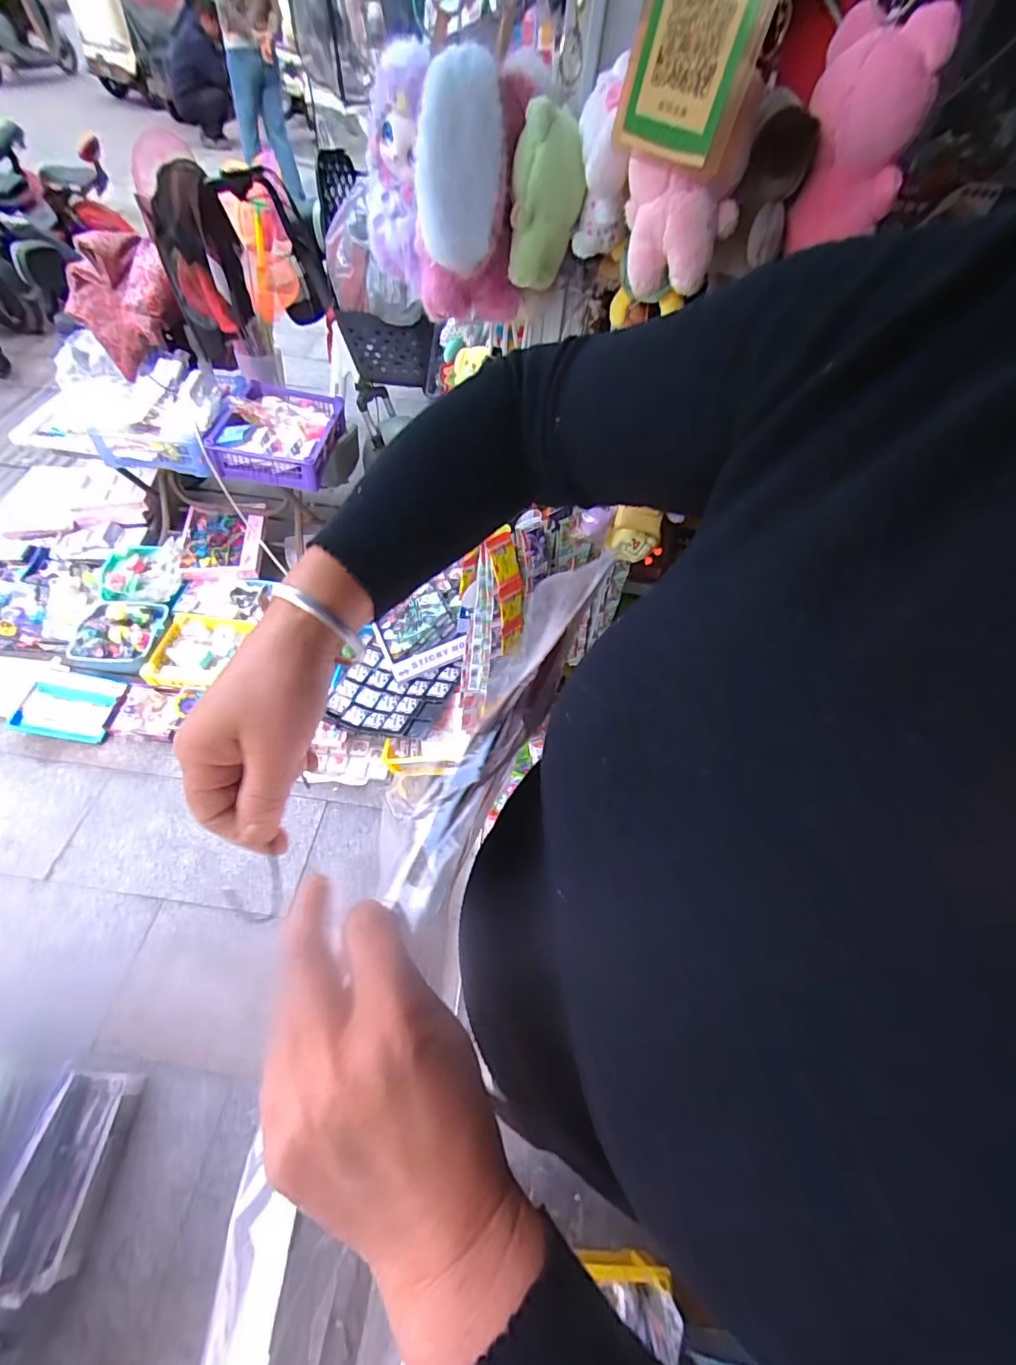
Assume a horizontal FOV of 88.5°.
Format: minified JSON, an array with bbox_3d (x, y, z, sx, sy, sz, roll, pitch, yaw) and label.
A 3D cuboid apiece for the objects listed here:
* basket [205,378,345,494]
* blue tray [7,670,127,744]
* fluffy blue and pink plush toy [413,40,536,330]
[{"bbox_3d":[-0.667,-0.753,1.533,0.298,0.104,0.383,5,54,-2],"label":"basket"},{"bbox_3d":[-1.232,0.062,1.472,0.265,0.050,0.194,9,54,1],"label":"blue tray"},{"bbox_3d":[-0.031,-0.405,0.444,0.096,0.164,0.075,-9,56,-11],"label":"fluffy blue and pink plush toy"}]

